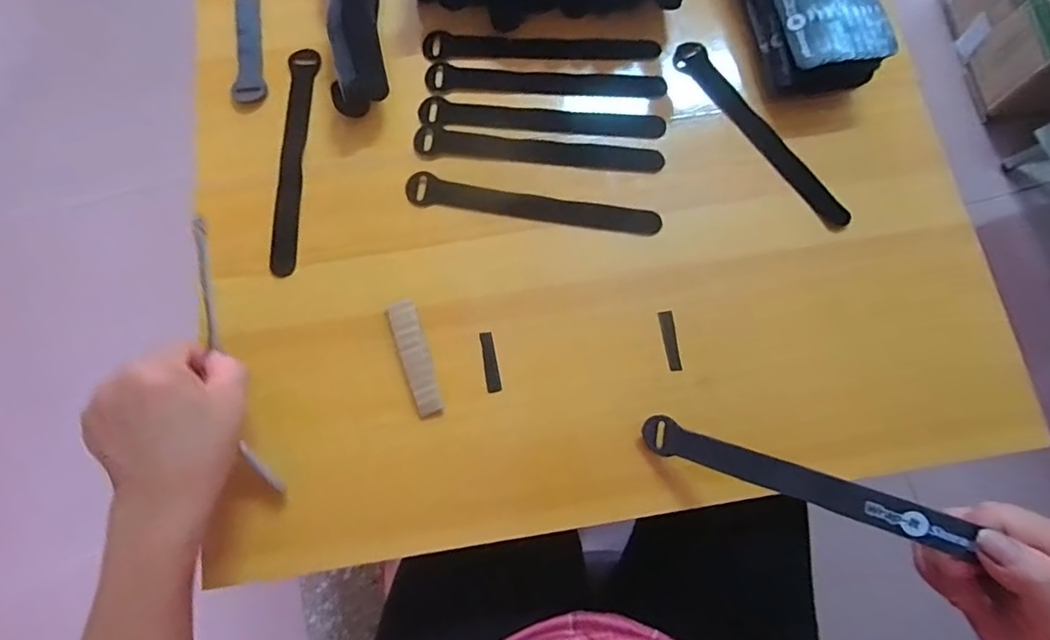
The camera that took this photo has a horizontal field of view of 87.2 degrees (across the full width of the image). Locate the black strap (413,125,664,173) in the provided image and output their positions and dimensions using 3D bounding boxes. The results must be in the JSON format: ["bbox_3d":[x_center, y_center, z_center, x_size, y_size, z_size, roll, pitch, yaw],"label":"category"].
[{"bbox_3d":[0.011,-0.136,0.446,0.197,0.007,0.025,4,80,0],"label":"black strap"}]

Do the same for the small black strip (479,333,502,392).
[{"bbox_3d":[-0.025,0.031,0.402,0.010,0.006,0.044,-11,76,-3],"label":"small black strip"}]

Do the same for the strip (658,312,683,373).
[{"bbox_3d":[0.108,0.015,0.407,0.010,0.004,0.044,-8,75,-2],"label":"strip"}]

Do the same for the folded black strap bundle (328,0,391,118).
[{"bbox_3d":[-0.140,-0.260,0.446,0.045,0.048,0.197,-6,75,-1],"label":"folded black strap bundle"}]

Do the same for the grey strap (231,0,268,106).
[{"bbox_3d":[-0.237,-0.269,0.470,0.024,0.004,0.197,-9,75,-2],"label":"grey strap"}]

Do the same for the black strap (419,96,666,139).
[{"bbox_3d":[0.014,-0.162,0.451,0.195,0.009,0.026,5,75,1],"label":"black strap"}]

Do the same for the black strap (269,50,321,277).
[{"bbox_3d":[-0.184,-0.132,0.439,0.024,0.004,0.197,-1,75,0],"label":"black strap"}]

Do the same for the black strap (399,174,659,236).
[{"bbox_3d":[0.006,-0.089,0.433,0.197,0.011,0.024,9,75,2],"label":"black strap"}]

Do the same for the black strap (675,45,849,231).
[{"bbox_3d":[0.190,-0.153,0.446,0.026,0.010,0.195,-33,78,-8],"label":"black strap"}]

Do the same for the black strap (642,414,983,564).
[{"bbox_3d":[0.159,0.096,0.334,0.179,0.011,0.020,15,74,32],"label":"black strap"}]

